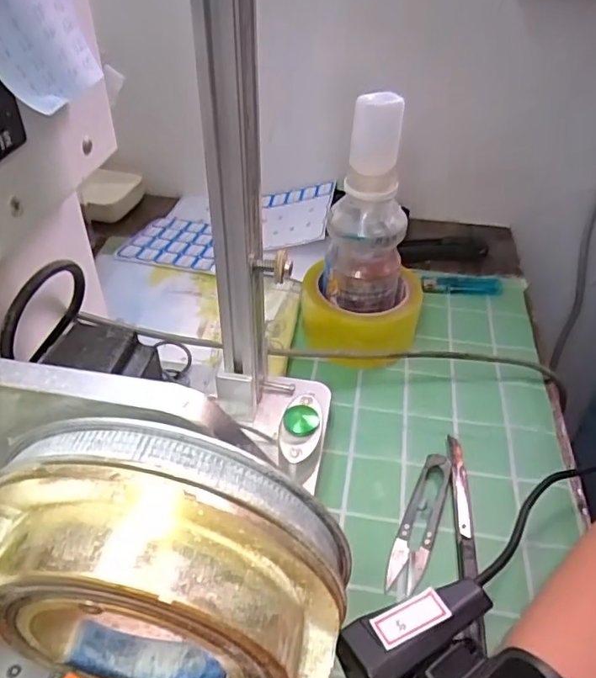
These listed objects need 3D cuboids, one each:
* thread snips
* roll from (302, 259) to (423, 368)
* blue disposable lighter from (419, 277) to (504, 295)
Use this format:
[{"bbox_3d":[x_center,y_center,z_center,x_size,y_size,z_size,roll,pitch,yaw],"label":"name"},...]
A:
[{"bbox_3d":[0.080,0.116,0.359,0.022,0.011,0.097,16,43,16],"label":"thread snips"},{"bbox_3d":[0.054,-0.021,0.494,0.100,0.051,0.100,1,41,-1],"label":"roll"},{"bbox_3d":[0.166,-0.055,0.565,0.079,0.008,0.023,4,41,2],"label":"blue disposable lighter"}]

